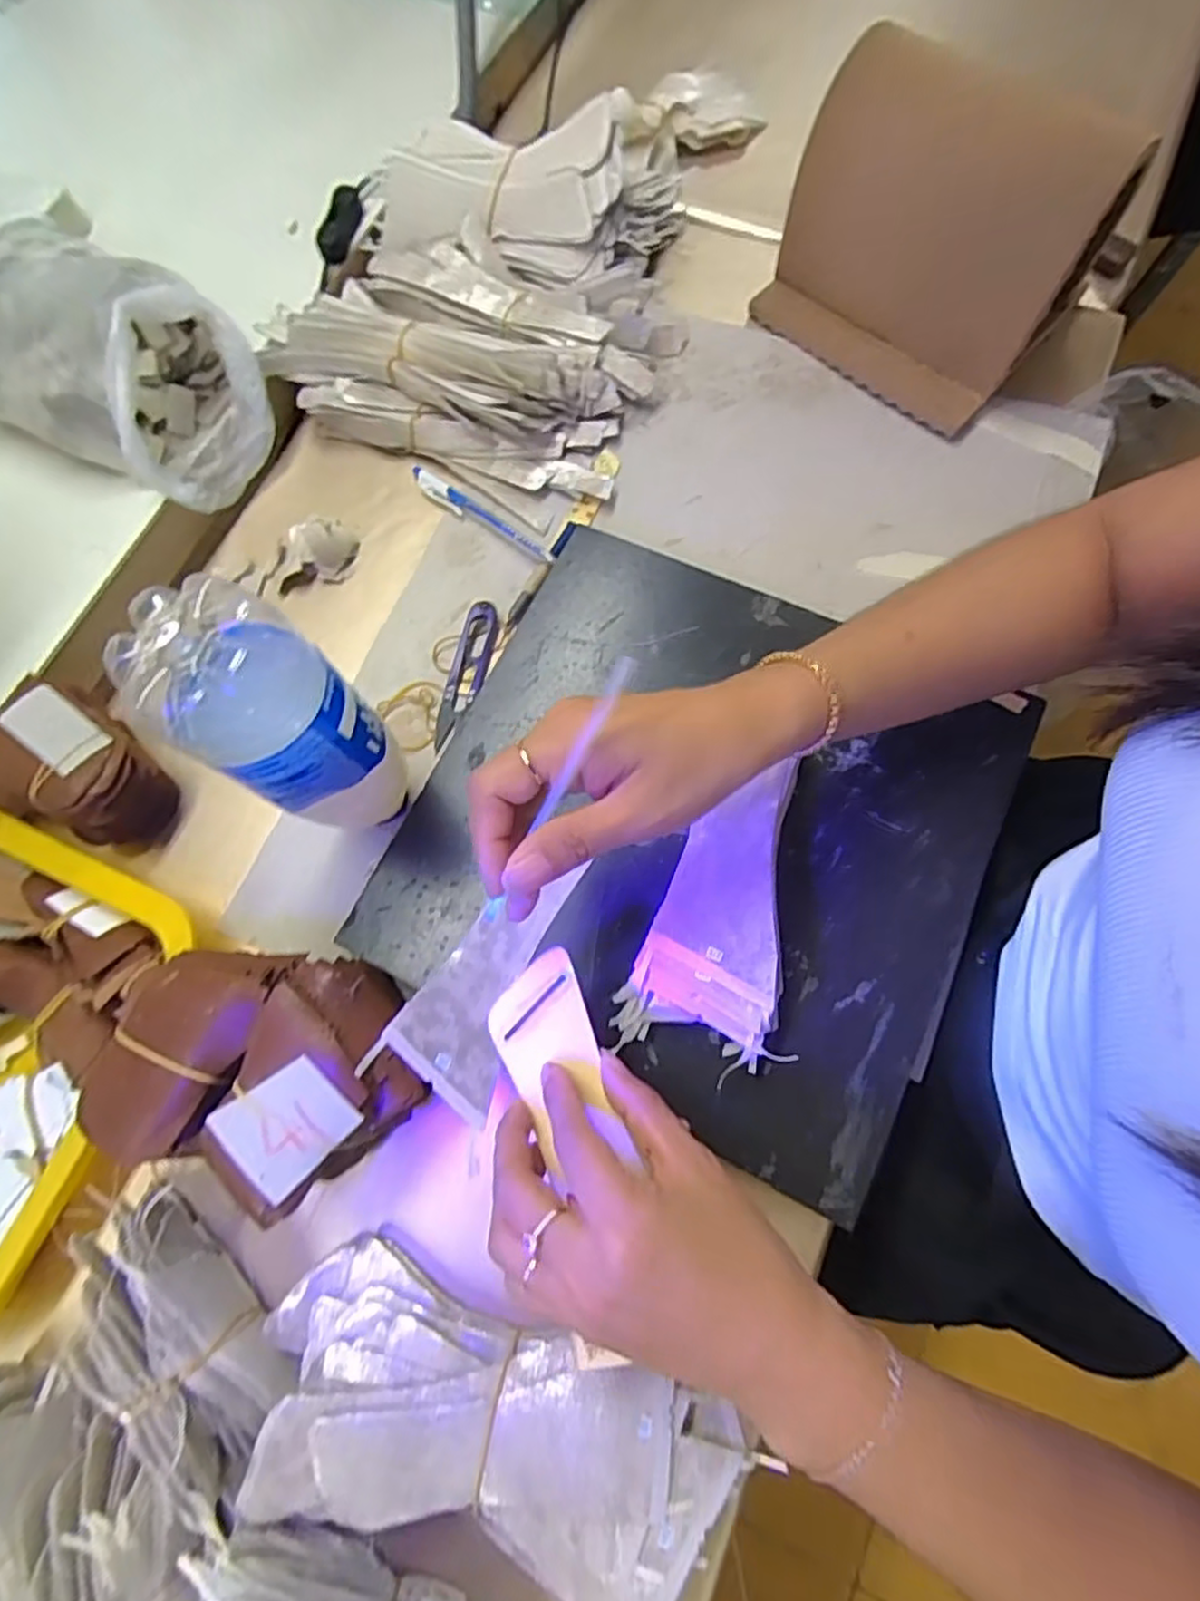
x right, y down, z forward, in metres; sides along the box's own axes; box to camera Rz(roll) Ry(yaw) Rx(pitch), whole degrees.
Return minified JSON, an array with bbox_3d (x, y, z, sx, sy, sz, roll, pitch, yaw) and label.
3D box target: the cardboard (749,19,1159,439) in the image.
[{"bbox_3d":[0.206,-0.352,0.458,0.097,0.136,0.182,-44,74,-12],"label":"cardboard"}]

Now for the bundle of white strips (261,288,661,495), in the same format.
[{"bbox_3d":[-0.105,-0.289,0.505,0.259,0.047,0.101,14,71,7],"label":"bundle of white strips"}]

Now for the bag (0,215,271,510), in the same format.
[{"bbox_3d":[-0.346,-0.302,0.484,0.227,0.097,0.138,26,73,11],"label":"bag"}]

